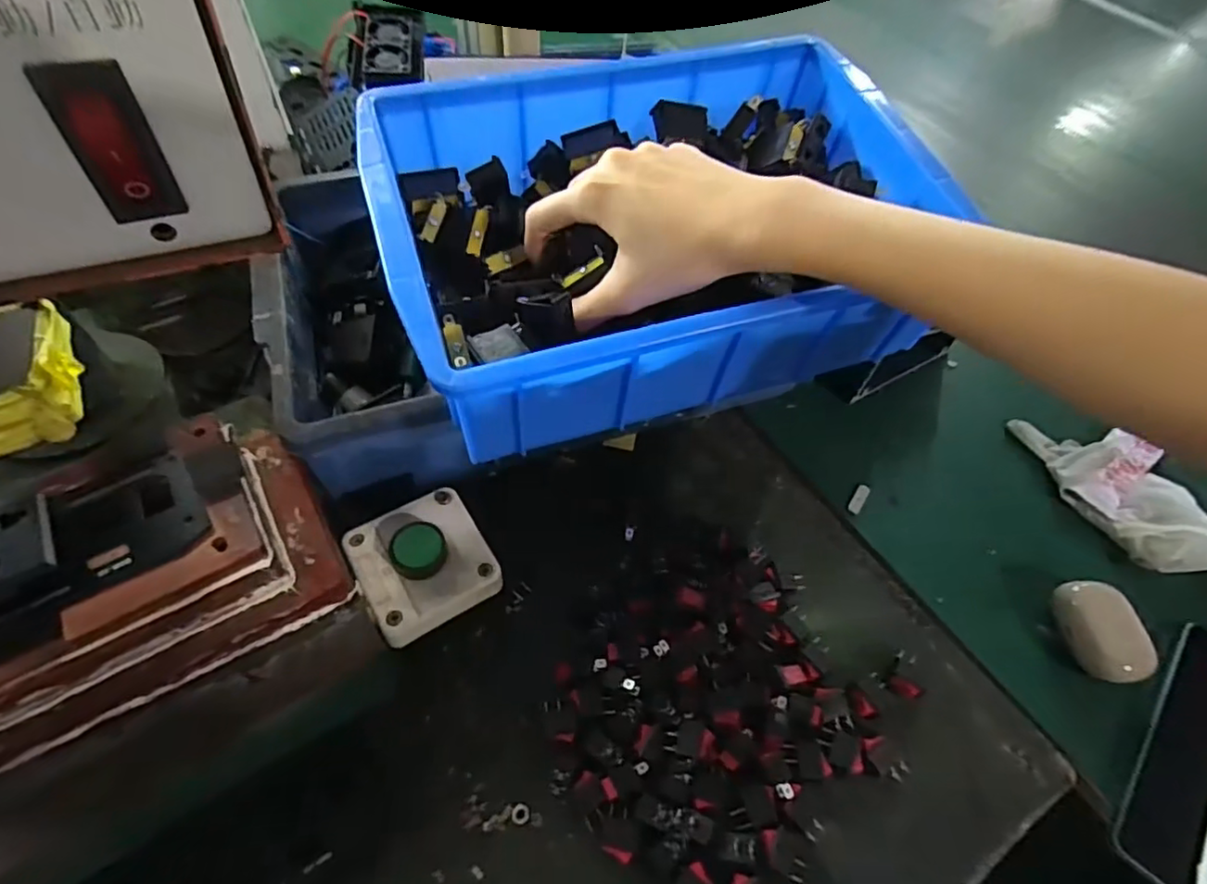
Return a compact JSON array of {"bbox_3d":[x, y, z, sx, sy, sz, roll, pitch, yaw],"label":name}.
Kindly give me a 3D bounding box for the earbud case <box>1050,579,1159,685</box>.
[{"bbox_3d":[0.311,0.118,0.378,0.041,0.024,0.059,-3,57,-7],"label":"earbud case"}]

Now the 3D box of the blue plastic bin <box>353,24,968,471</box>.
[{"bbox_3d":[0.029,-0.122,0.344,0.287,0.094,0.192,-15,59,-15],"label":"blue plastic bin"}]

